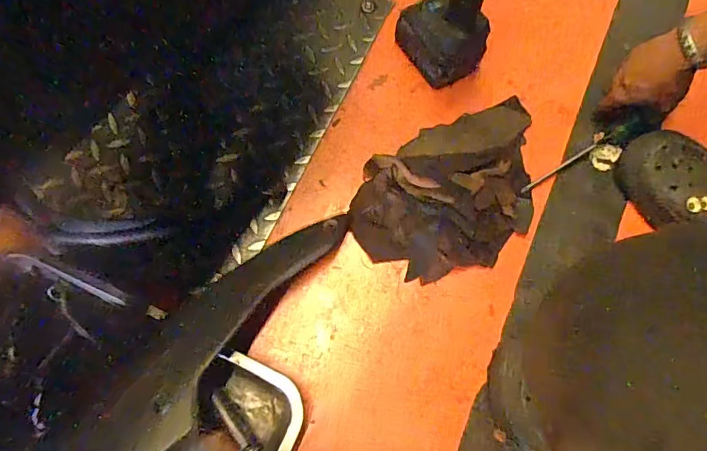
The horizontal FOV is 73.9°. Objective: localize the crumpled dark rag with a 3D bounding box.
[{"bbox_3d":[0.123,-0.041,0.589,0.253,0.024,0.185,-17,74,-7],"label":"crumpled dark rag"}]

